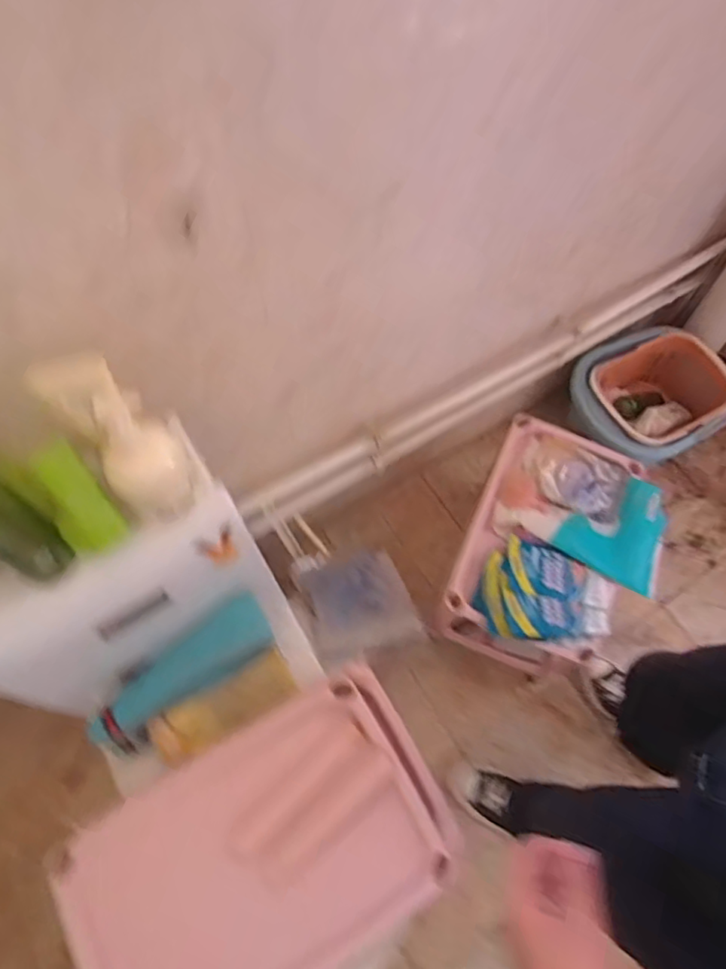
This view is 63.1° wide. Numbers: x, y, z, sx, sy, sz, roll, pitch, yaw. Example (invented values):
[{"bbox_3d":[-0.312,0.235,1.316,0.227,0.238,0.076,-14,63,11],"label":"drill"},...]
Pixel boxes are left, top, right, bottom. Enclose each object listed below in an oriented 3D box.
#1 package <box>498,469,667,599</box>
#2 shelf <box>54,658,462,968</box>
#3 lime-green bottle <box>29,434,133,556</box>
[{"bbox_3d":[0.445,0.053,1.187,0.325,0.031,0.226,21,66,10],"label":"package"},{"bbox_3d":[-0.125,0.488,0.772,0.475,0.065,0.310,-30,68,-14],"label":"shelf"},{"bbox_3d":[-0.292,0.016,0.608,0.051,0.125,0.024,-27,29,-13],"label":"lime-green bottle"}]

